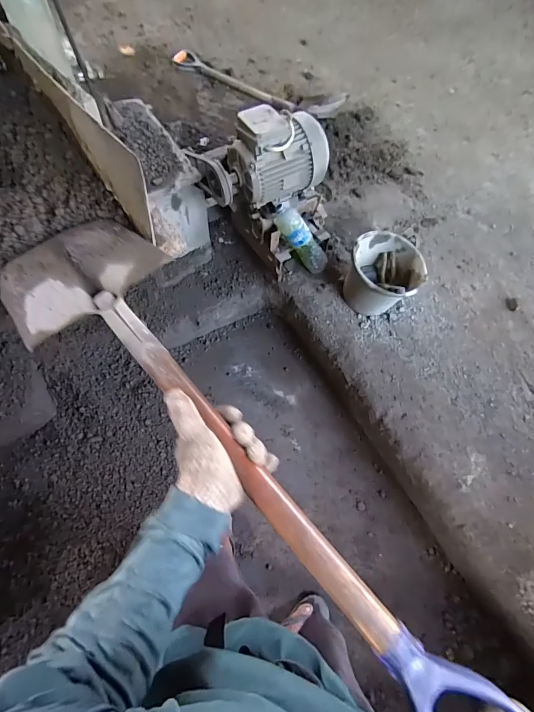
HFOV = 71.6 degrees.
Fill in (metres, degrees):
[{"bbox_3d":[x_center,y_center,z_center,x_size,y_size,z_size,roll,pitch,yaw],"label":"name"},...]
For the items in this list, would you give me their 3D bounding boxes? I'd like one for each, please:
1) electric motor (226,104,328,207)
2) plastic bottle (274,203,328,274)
[{"bbox_3d":[0.041,-0.646,1.168,0.298,0.208,0.178,-26,72,-15],"label":"electric motor"},{"bbox_3d":[0.120,-0.409,1.310,0.073,0.284,0.079,16,64,52],"label":"plastic bottle"}]

